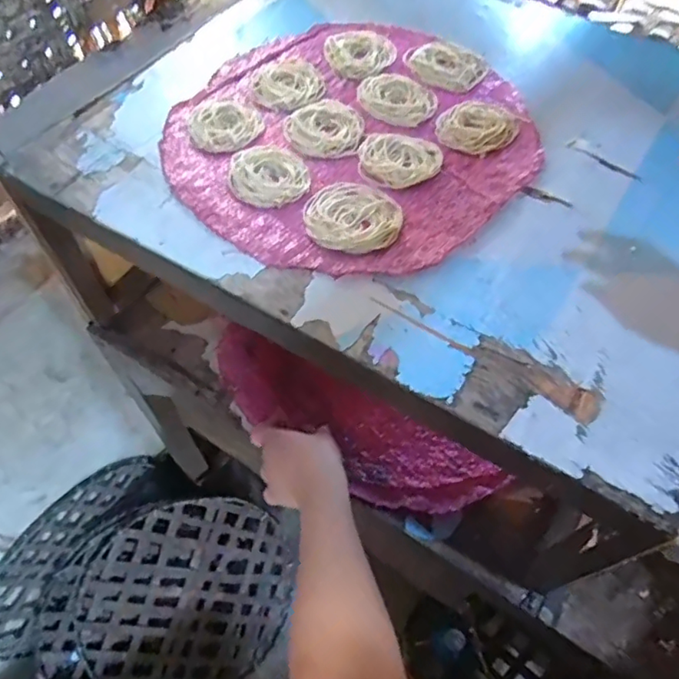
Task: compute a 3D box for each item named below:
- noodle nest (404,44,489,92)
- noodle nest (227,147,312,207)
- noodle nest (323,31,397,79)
[{"bbox_3d":[0.110,-0.289,0.588,0.060,0.013,0.079,-40,66,-23],"label":"noodle nest"},{"bbox_3d":[-0.062,-0.143,0.488,0.070,0.008,0.067,-6,58,-5],"label":"noodle nest"},{"bbox_3d":[0.022,-0.304,0.596,0.071,0.016,0.060,1,57,0],"label":"noodle nest"}]

